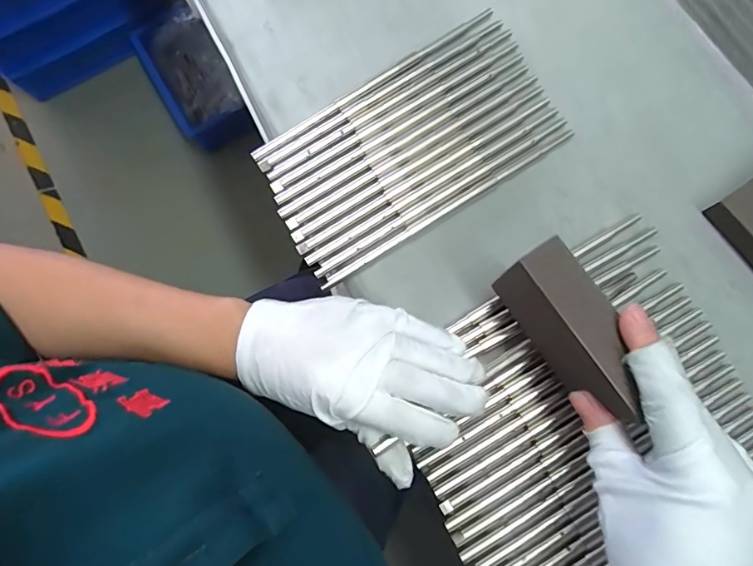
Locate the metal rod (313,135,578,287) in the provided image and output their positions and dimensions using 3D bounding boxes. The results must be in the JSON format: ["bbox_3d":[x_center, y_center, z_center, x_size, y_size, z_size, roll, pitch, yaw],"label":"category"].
[{"bbox_3d":[0.053,-0.053,0.341,0.210,0.004,0.006,-32,80,-6],"label":"metal rod"}]

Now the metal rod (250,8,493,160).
[{"bbox_3d":[-0.001,-0.150,0.356,0.210,0.004,0.008,-33,80,-6],"label":"metal rod"}]

